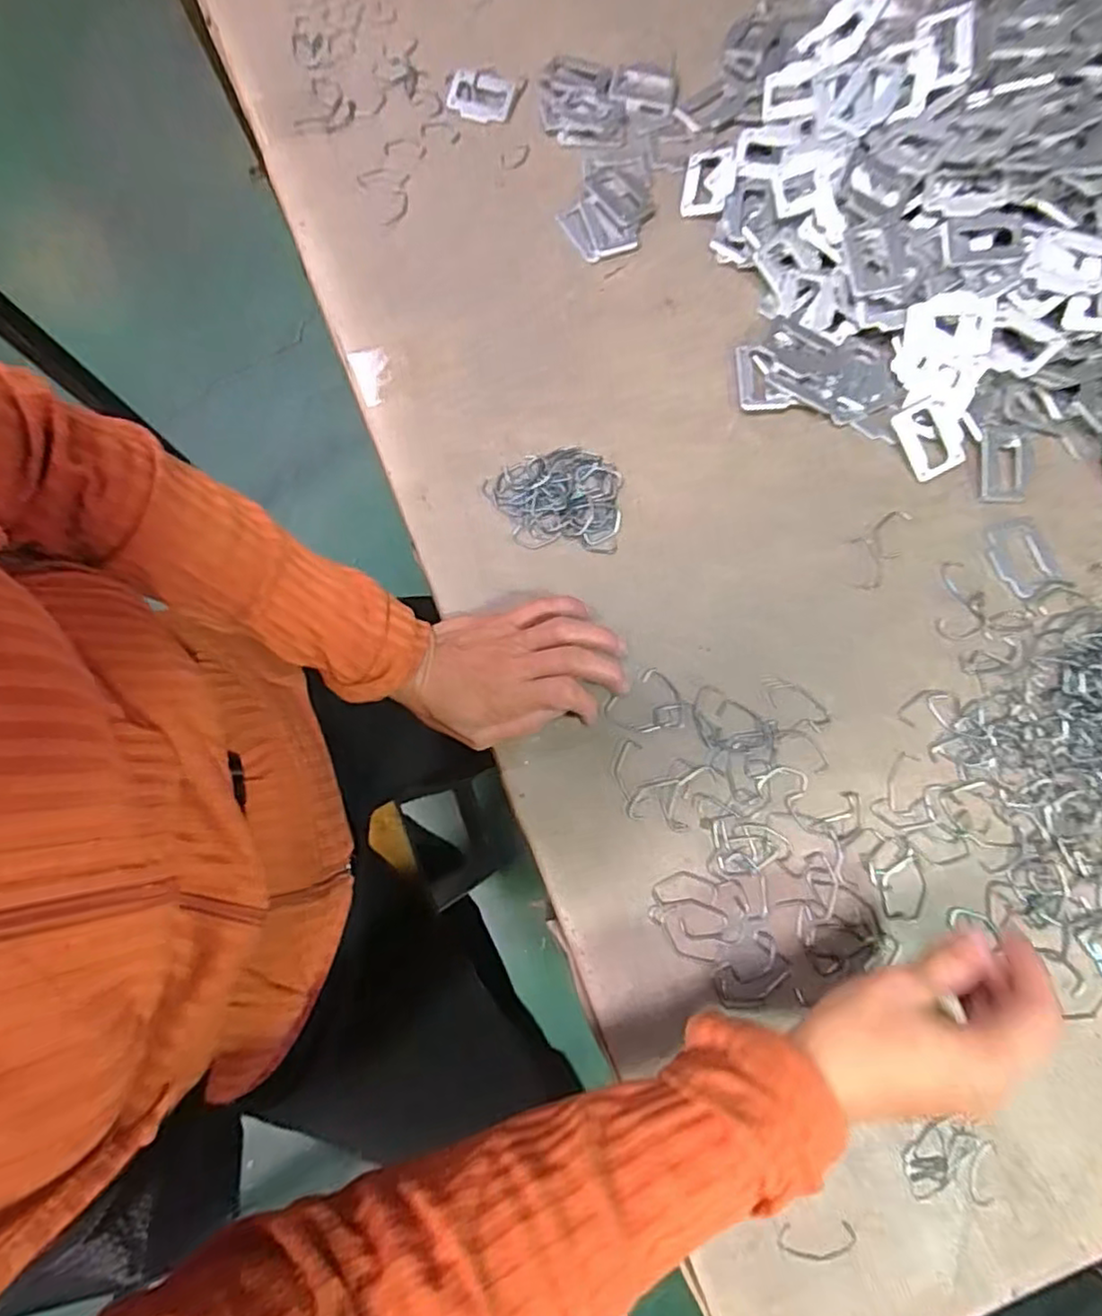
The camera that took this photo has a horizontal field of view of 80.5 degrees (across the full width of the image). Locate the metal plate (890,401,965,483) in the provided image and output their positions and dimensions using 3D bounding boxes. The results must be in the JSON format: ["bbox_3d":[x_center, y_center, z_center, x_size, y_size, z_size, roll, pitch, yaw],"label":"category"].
[{"bbox_3d":[0.255,-0.148,0.441,0.034,0.004,0.050,-26,91,4],"label":"metal plate"}]

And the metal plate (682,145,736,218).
[{"bbox_3d":[0.119,-0.356,0.487,0.036,0.005,0.053,7,84,15],"label":"metal plate"}]

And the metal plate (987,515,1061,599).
[{"bbox_3d":[0.310,-0.066,0.428,0.038,0.004,0.051,-18,78,-4],"label":"metal plate"}]

